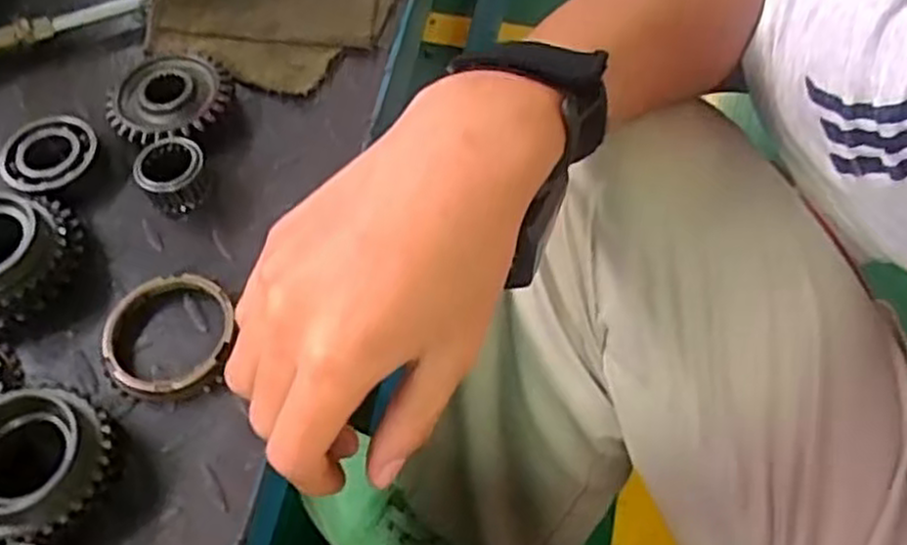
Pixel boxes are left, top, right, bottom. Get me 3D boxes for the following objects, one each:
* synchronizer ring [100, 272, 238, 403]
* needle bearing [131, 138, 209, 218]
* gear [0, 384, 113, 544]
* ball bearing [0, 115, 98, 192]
[{"bbox_3d":[-0.133,0.030,0.361,0.056,0.013,0.060,-1,60,1],"label":"synchronizer ring"},{"bbox_3d":[-0.148,-0.051,0.408,0.034,0.027,0.034,-1,60,1],"label":"needle bearing"},{"bbox_3d":[-0.172,0.079,0.319,0.056,0.030,0.062,1,60,2],"label":"gear"},{"bbox_3d":[-0.220,-0.061,0.424,0.051,0.019,0.045,-34,65,-17],"label":"ball bearing"}]

